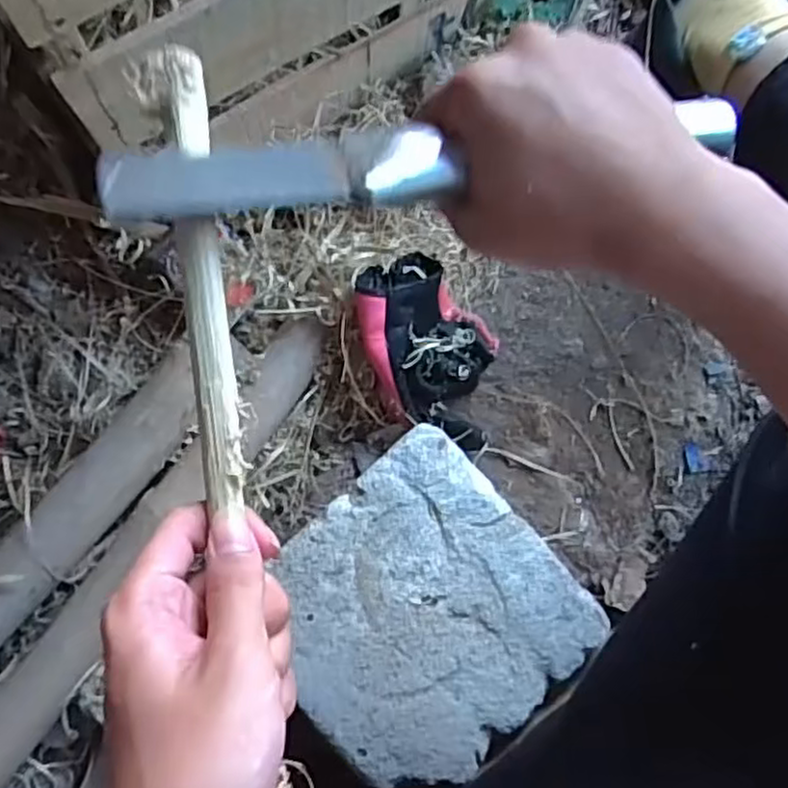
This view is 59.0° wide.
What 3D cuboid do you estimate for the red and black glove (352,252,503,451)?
[{"bbox_3d":[0.030,-0.030,0.555,0.098,0.075,0.157,-26,83,-5],"label":"red and black glove"}]

